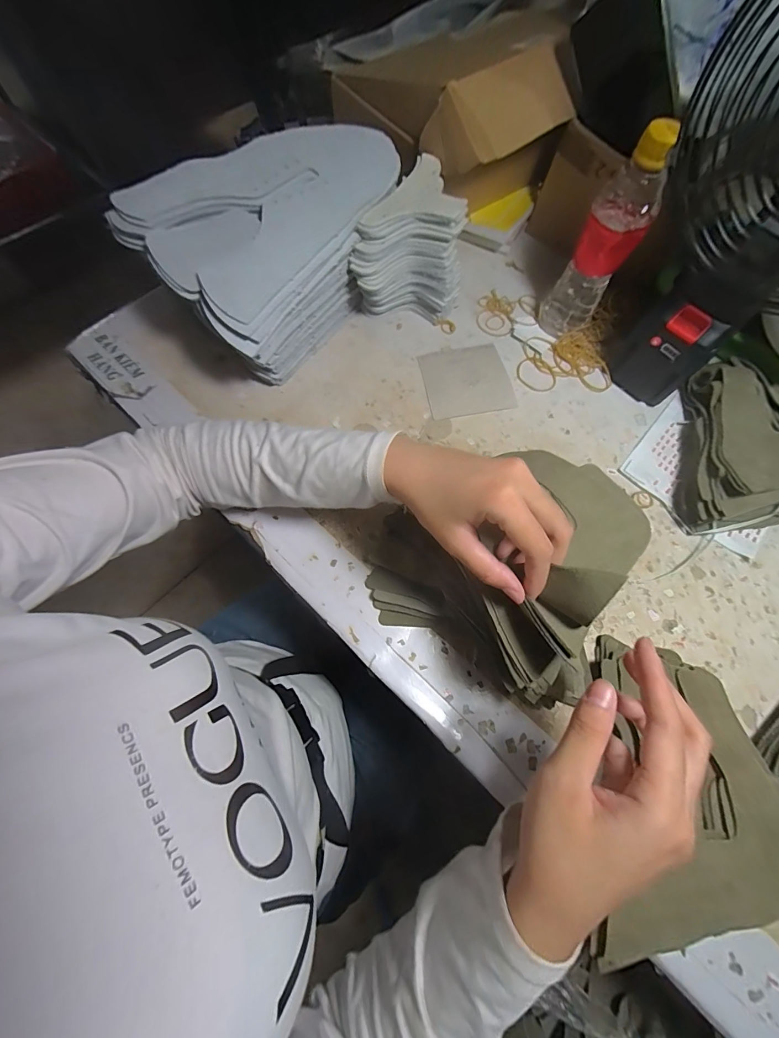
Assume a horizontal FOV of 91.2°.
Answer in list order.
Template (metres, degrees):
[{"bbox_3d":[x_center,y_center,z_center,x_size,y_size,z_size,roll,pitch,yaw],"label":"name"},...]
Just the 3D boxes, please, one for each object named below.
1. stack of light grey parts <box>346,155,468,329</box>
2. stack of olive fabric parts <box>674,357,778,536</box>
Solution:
[{"bbox_3d":[0.011,-0.298,0.427,0.118,0.115,0.113,-10,70,-5],"label":"stack of light grey parts"},{"bbox_3d":[0.357,-0.080,0.385,0.153,0.057,0.173,-4,70,-3],"label":"stack of olive fabric parts"}]

